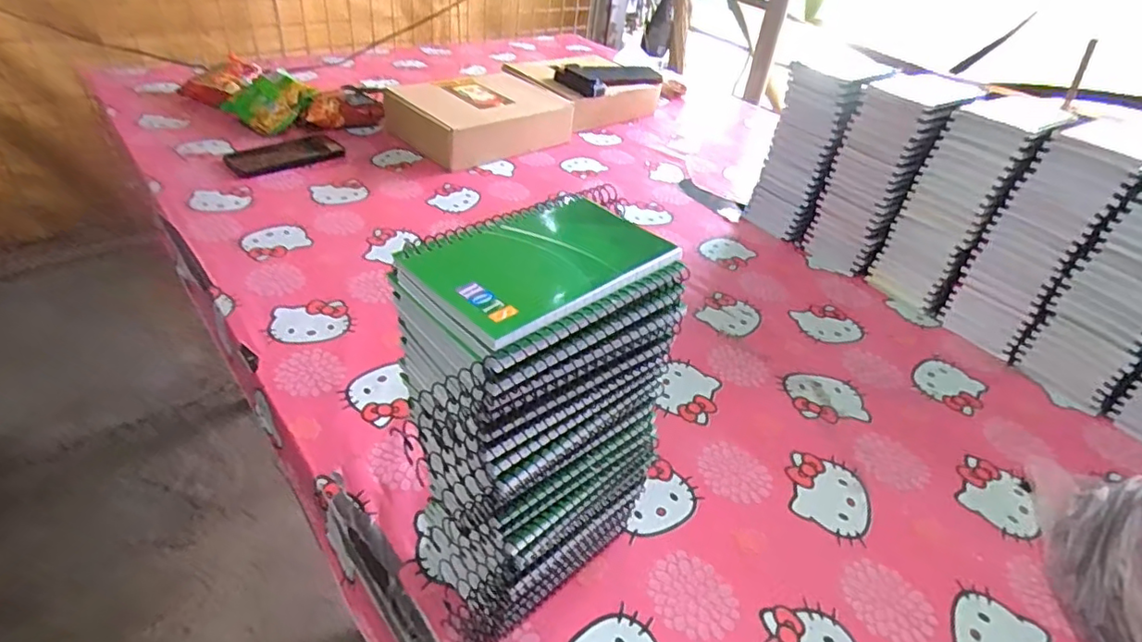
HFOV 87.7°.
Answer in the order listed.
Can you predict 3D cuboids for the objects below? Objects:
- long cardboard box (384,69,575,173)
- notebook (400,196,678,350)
[{"bbox_3d":[-0.159,-0.357,1.047,0.268,0.080,0.208,-28,50,-36],"label":"long cardboard box"},{"bbox_3d":[-0.014,-0.032,0.312,0.127,0.014,0.083,-27,49,-36],"label":"notebook"}]

